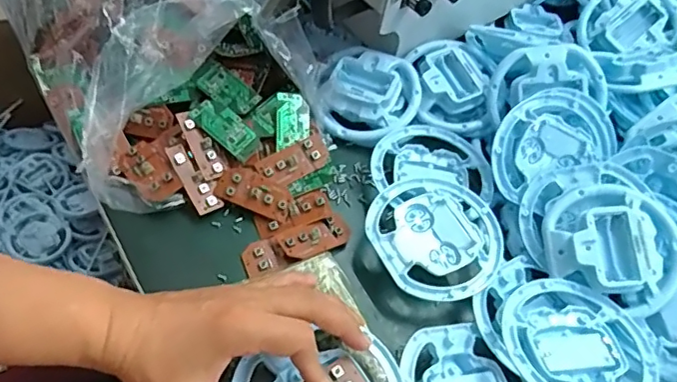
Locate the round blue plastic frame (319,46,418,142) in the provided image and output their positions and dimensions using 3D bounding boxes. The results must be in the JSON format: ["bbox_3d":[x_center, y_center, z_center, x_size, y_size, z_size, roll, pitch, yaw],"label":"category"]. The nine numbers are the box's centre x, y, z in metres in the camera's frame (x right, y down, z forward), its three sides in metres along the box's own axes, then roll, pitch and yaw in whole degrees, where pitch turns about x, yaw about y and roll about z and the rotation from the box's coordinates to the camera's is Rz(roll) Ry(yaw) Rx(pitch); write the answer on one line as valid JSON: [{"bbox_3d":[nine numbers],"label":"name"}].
[{"bbox_3d":[0.029,-0.093,0.522,0.090,0.031,0.093,5,54,-6],"label":"round blue plastic frame"}]

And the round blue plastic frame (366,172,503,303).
[{"bbox_3d":[0.078,0.033,0.440,0.100,0.009,0.105,5,54,-6],"label":"round blue plastic frame"}]

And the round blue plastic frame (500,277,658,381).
[{"bbox_3d":[0.167,0.105,0.392,0.106,0.025,0.097,5,54,-6],"label":"round blue plastic frame"}]

